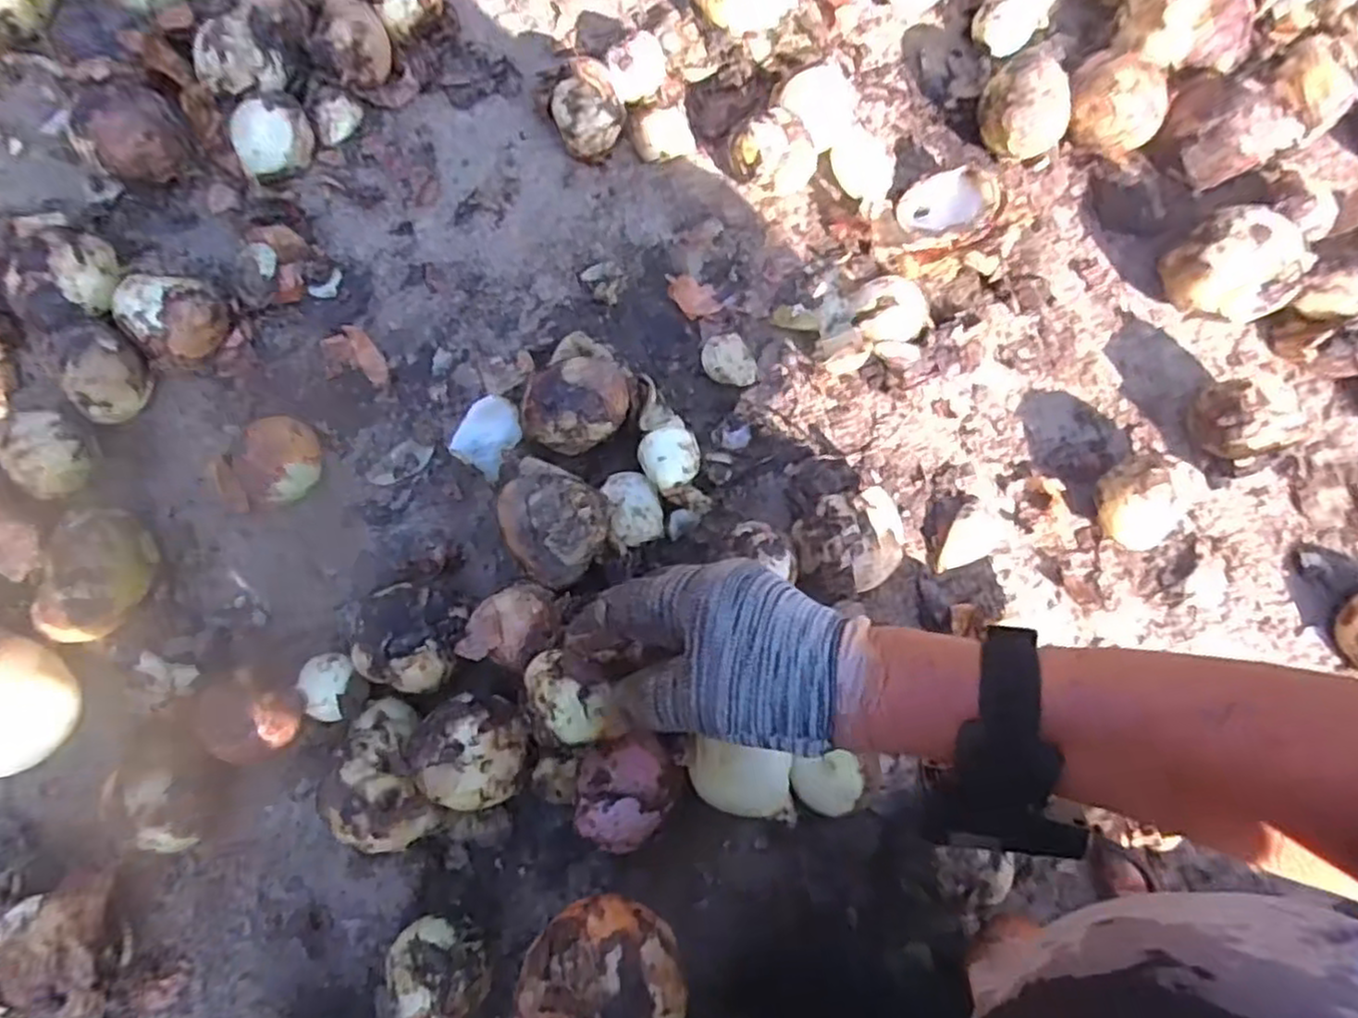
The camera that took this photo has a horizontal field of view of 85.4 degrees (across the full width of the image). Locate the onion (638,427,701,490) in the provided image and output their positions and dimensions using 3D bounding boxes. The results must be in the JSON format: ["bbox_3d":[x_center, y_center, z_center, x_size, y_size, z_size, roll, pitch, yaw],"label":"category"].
[{"bbox_3d":[-0.006,-0.030,0.475,0.037,0.035,0.038,0,80,-3],"label":"onion"}]

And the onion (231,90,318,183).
[{"bbox_3d":[-0.280,-0.257,0.506,0.053,0.035,0.041,-37,82,-7],"label":"onion"}]

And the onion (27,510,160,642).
[{"bbox_3d":[-0.356,0.041,0.450,0.061,0.056,0.077,-10,79,-3],"label":"onion"}]

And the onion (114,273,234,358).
[{"bbox_3d":[-0.322,-0.122,0.474,0.046,0.051,0.048,0,80,-3],"label":"onion"}]

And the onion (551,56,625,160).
[{"bbox_3d":[-0.064,-0.275,0.518,0.046,0.052,0.051,-18,80,-4],"label":"onion"}]

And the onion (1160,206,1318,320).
[{"bbox_3d":[0.376,-0.162,0.506,0.070,0.062,0.073,-32,81,-7],"label":"onion"}]

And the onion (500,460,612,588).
[{"bbox_3d":[-0.075,0.010,0.447,0.061,0.050,0.064,26,80,2],"label":"onion"}]

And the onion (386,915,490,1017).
[{"bbox_3d":[-0.133,0.257,0.417,0.056,0.049,0.048,43,81,5],"label":"onion"}]

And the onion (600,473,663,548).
[{"bbox_3d":[-0.029,0.001,0.483,0.033,0.024,0.047,-17,80,-4],"label":"onion"}]

